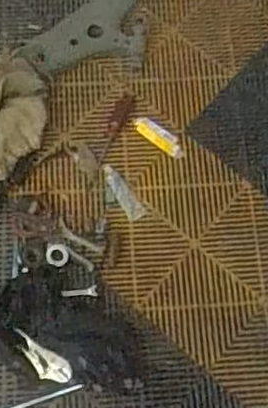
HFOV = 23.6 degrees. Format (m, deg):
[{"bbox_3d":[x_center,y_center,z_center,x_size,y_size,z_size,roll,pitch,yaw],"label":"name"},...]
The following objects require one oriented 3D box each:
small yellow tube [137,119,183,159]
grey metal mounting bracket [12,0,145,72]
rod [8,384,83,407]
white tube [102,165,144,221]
[{"bbox_3d":[0.064,-0.162,1.531,0.133,0.012,0.048,35,75,10],"label":"small yellow tube"},{"bbox_3d":[-0.045,-0.473,1.594,0.222,0.067,0.476,40,76,11],"label":"grey metal mounting bracket"},{"bbox_3d":[-0.209,0.408,1.318,0.214,0.011,0.011,-17,72,-7],"label":"rod"},{"bbox_3d":[-0.024,-0.028,1.477,0.046,0.017,0.142,-27,75,-9],"label":"white tube"}]

